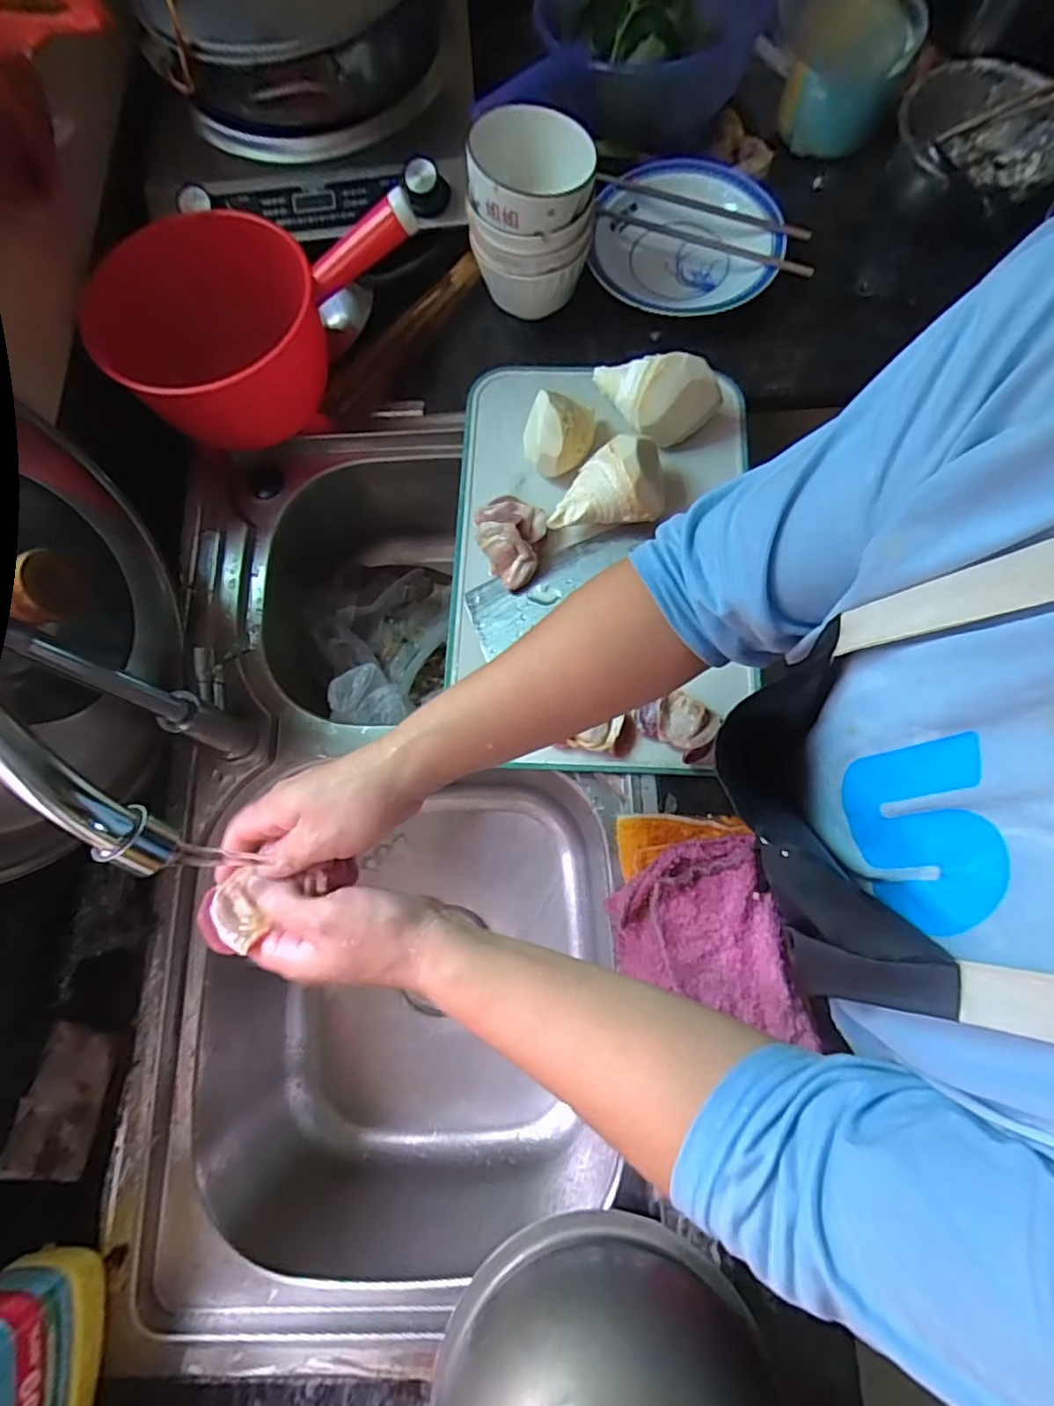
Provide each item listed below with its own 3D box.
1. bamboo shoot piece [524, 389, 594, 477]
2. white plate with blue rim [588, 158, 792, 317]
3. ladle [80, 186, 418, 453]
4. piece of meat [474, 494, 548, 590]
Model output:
[{"bbox_3d":[0.028,-0.243,0.543,0.058,0.057,0.050,13,76,5],"label":"bamboo shoot piece"},{"bbox_3d":[0.165,-0.487,0.619,0.185,0.036,0.199,0,75,2],"label":"white plate with blue rim"},{"bbox_3d":[-0.241,-0.367,0.558,0.284,0.143,0.152,-14,75,-2],"label":"ladle"},{"bbox_3d":[-0.012,-0.156,0.540,0.062,0.033,0.089,-26,76,-5],"label":"piece of meat"}]

